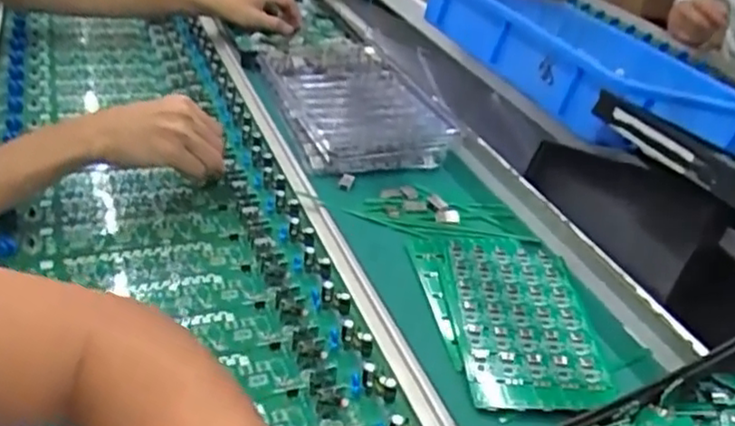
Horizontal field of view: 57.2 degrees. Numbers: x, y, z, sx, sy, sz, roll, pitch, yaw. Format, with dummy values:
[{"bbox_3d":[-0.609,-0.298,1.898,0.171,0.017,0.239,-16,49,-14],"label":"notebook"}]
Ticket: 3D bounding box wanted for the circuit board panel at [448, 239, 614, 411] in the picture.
[{"bbox_3d":[0.125,0.079,0.551,0.104,0.010,0.200,4,35,-3],"label":"circuit board panel"}]

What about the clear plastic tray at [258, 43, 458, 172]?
[{"bbox_3d":[-0.022,-0.140,0.833,0.173,0.037,0.294,-5,34,-19],"label":"clear plastic tray"}]

